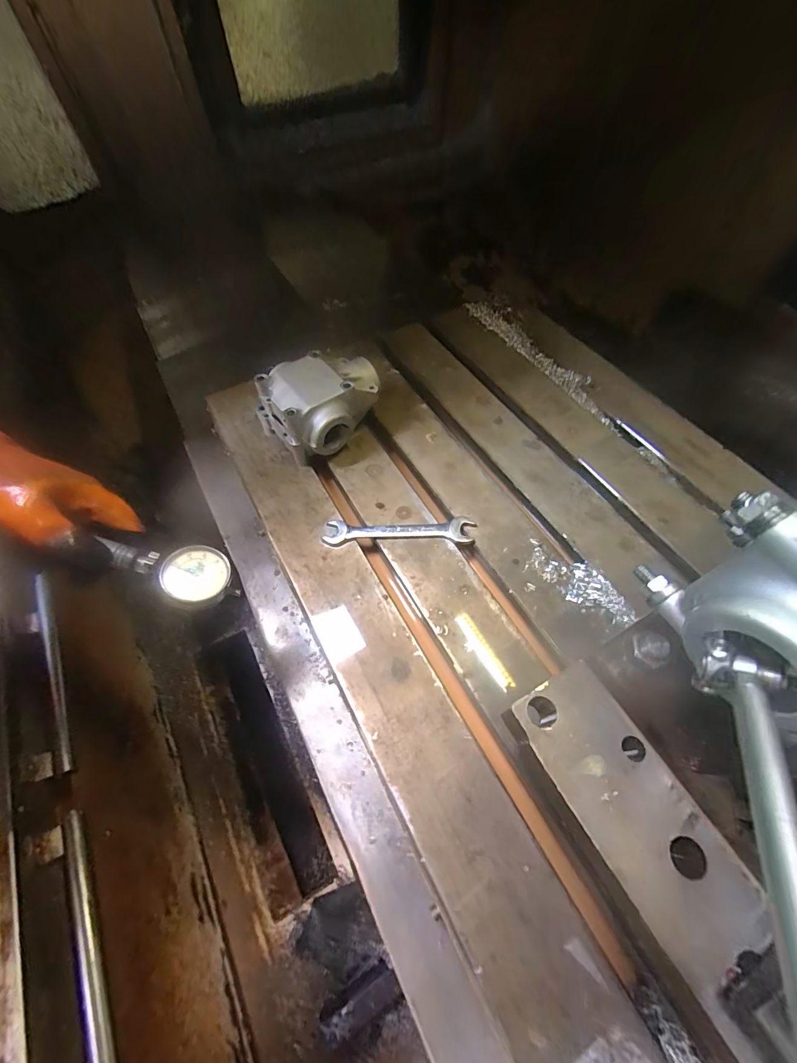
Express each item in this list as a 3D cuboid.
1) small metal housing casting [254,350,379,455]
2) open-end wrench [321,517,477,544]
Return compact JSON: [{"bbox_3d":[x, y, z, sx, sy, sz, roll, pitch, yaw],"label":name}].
[{"bbox_3d":[-0.103,-0.178,0.548,0.129,0.085,0.153,39,67,21],"label":"small metal housing casting"},{"bbox_3d":[0.001,-0.001,0.483,0.178,0.006,0.032,0,60,1],"label":"open-end wrench"}]

